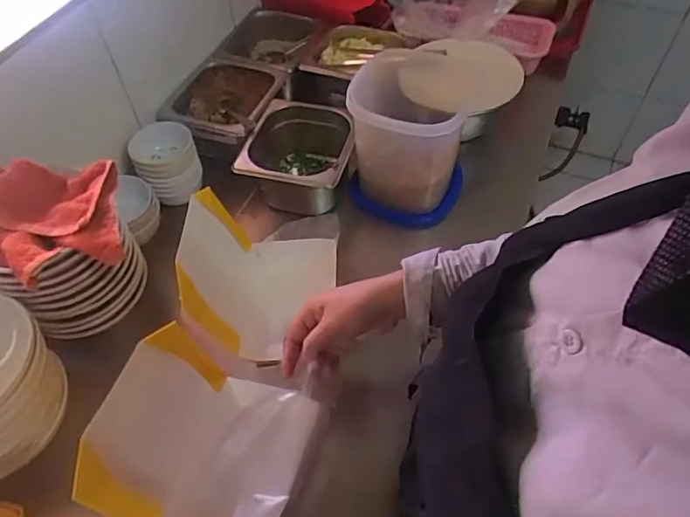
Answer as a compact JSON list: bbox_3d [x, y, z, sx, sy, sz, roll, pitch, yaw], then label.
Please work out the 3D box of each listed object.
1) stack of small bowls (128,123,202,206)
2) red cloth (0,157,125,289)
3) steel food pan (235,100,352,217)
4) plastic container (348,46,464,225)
[{"bbox_3d":[-0.270,-0.146,0.806,0.092,0.086,0.079,-19,55,-12],"label":"stack of small bowls"},{"bbox_3d":[-0.335,-0.045,0.553,0.185,0.058,0.143,-5,54,-3],"label":"red cloth"},{"bbox_3d":[-0.072,-0.148,0.821,0.161,0.127,0.166,2,54,3],"label":"steel food pan"},{"bbox_3d":[0.093,-0.173,0.776,0.169,0.184,0.173,-1,54,1],"label":"plastic container"}]

